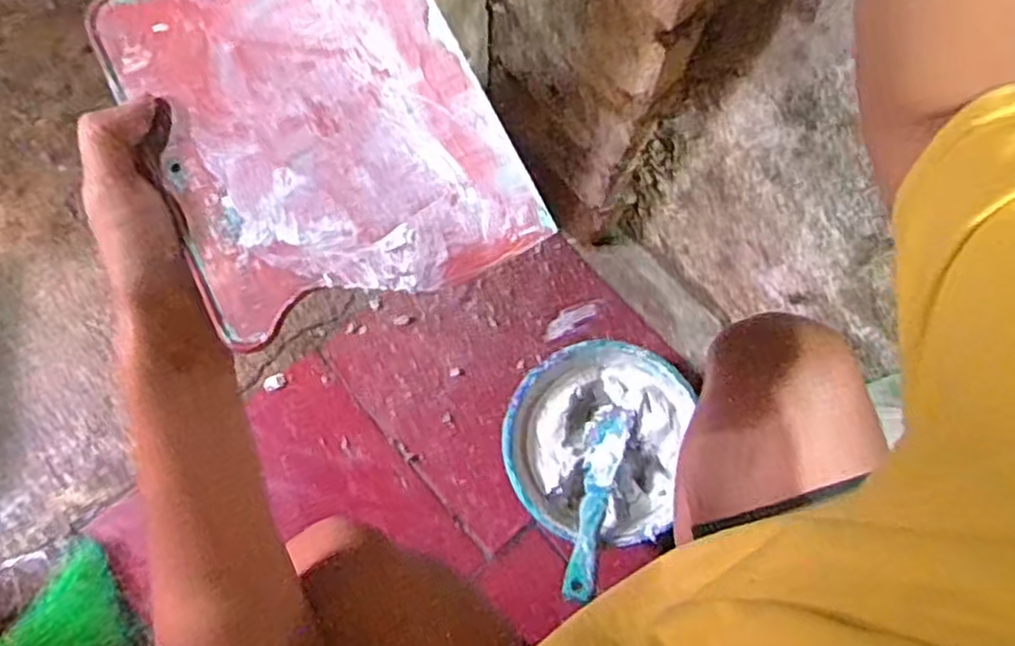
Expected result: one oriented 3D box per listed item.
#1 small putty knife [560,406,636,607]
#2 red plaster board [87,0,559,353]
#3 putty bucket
[{"bbox_3d":[0.087,0.172,0.738,0.038,0.022,0.199,16,56,2],"label":"small putty knife"},{"bbox_3d":[-0.089,-0.096,0.323,0.139,0.004,0.205,-28,80,4],"label":"red plaster board"},{"bbox_3d":[0.090,0.120,0.780,0.178,0.082,0.191,0,76,-2],"label":"putty bucket"}]

